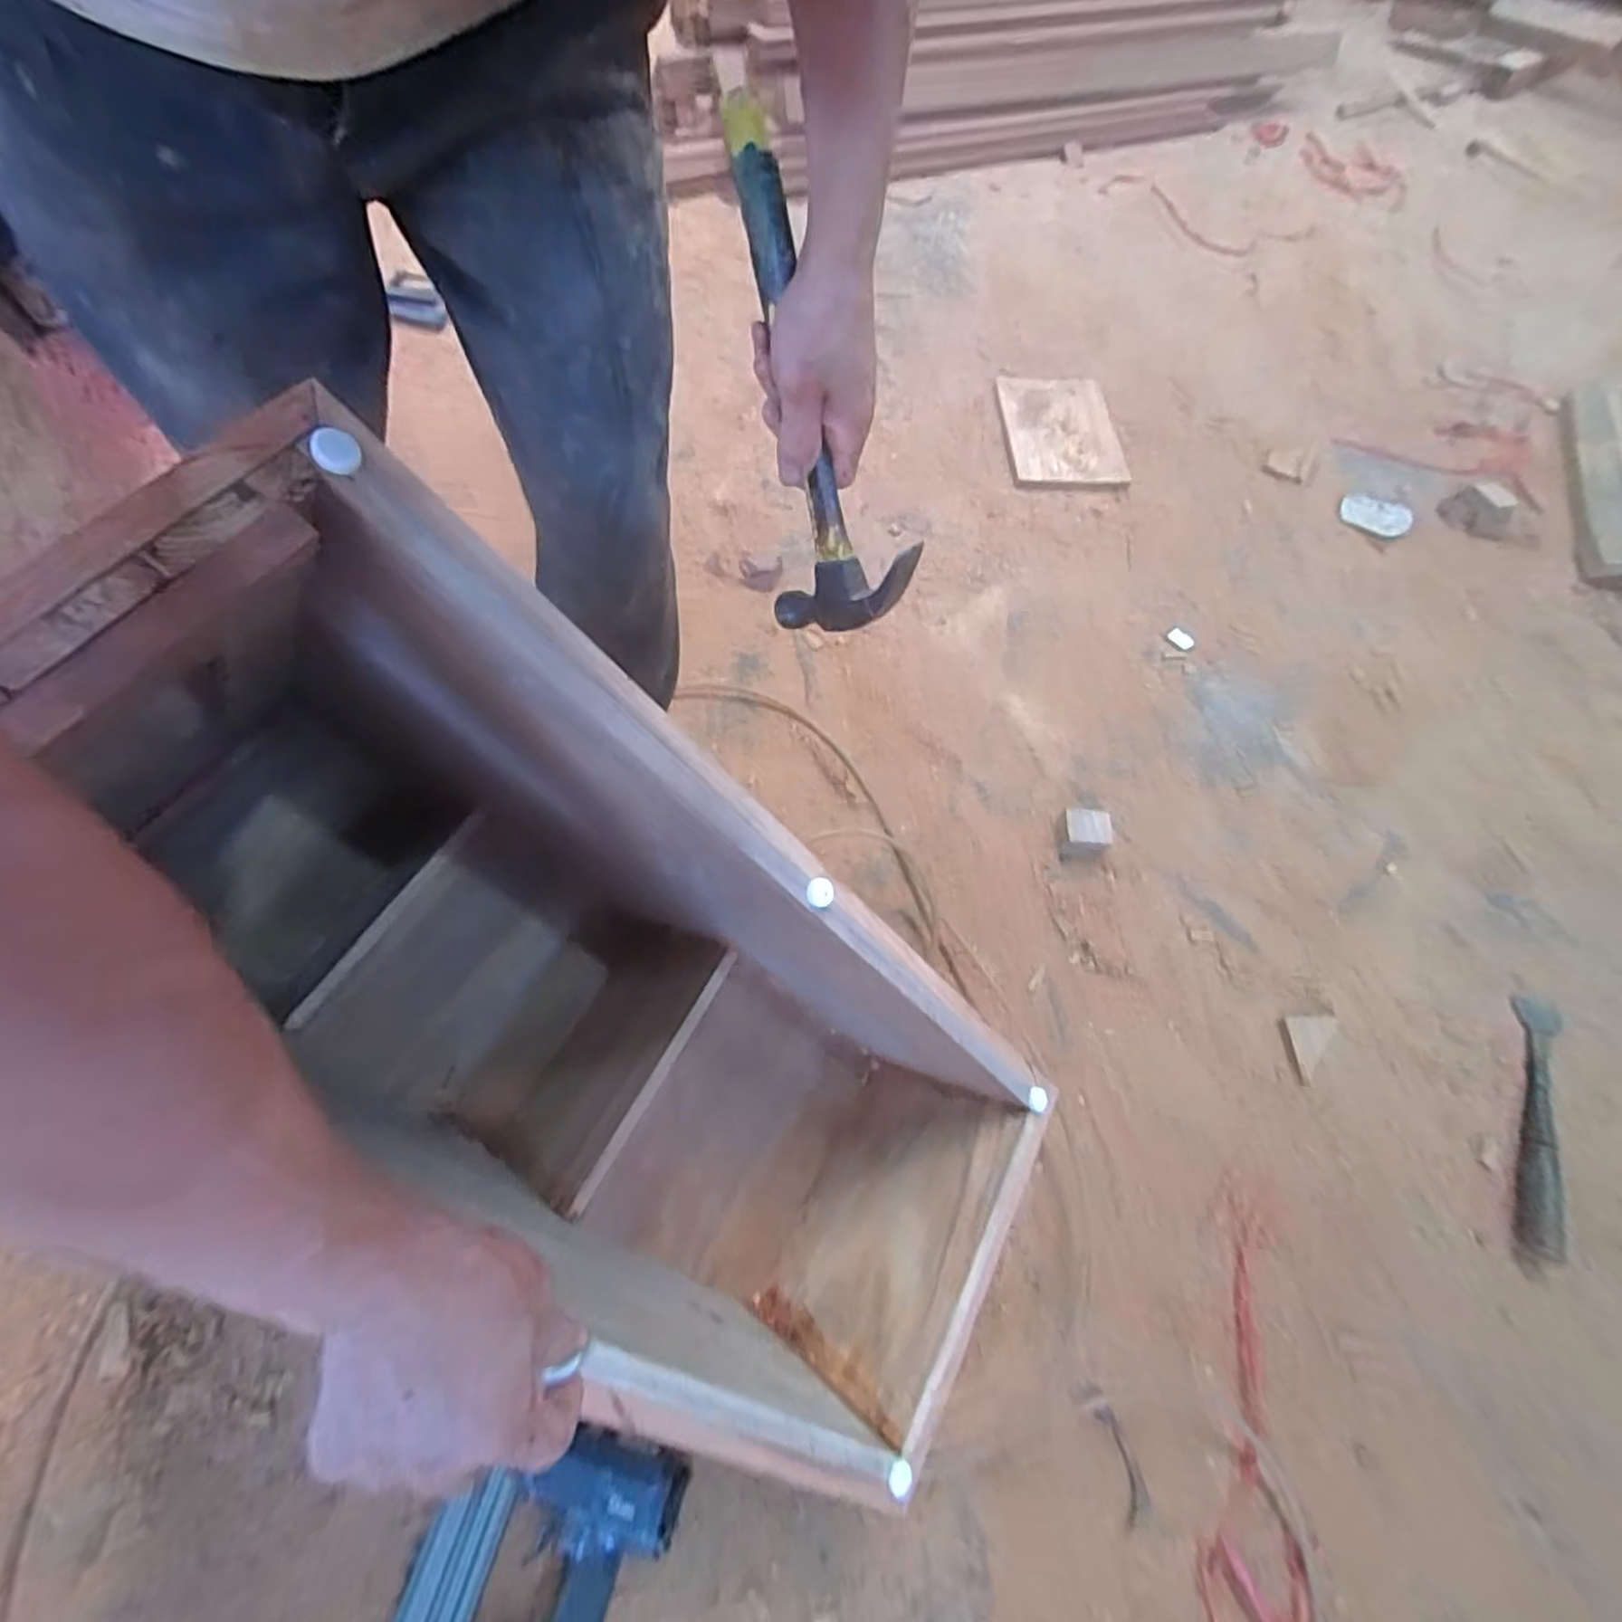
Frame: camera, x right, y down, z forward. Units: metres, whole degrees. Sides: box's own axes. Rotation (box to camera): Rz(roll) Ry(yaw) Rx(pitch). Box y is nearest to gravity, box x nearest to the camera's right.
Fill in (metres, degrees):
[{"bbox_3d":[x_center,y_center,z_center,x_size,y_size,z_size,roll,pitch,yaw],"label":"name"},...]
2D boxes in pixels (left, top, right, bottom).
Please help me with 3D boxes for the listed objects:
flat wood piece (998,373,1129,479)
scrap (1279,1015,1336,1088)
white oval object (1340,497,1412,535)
[{"bbox_3d":[0.469,-0.727,1.318,0.198,0.024,0.290,-1,66,0],"label":"flat wood piece"},{"bbox_3d":[0.569,0.264,0.807,0.051,0.011,0.094,36,67,15],"label":"scrap"},{"bbox_3d":[1.025,-0.538,1.266,0.107,0.021,0.072,30,66,13],"label":"white oval object"}]

